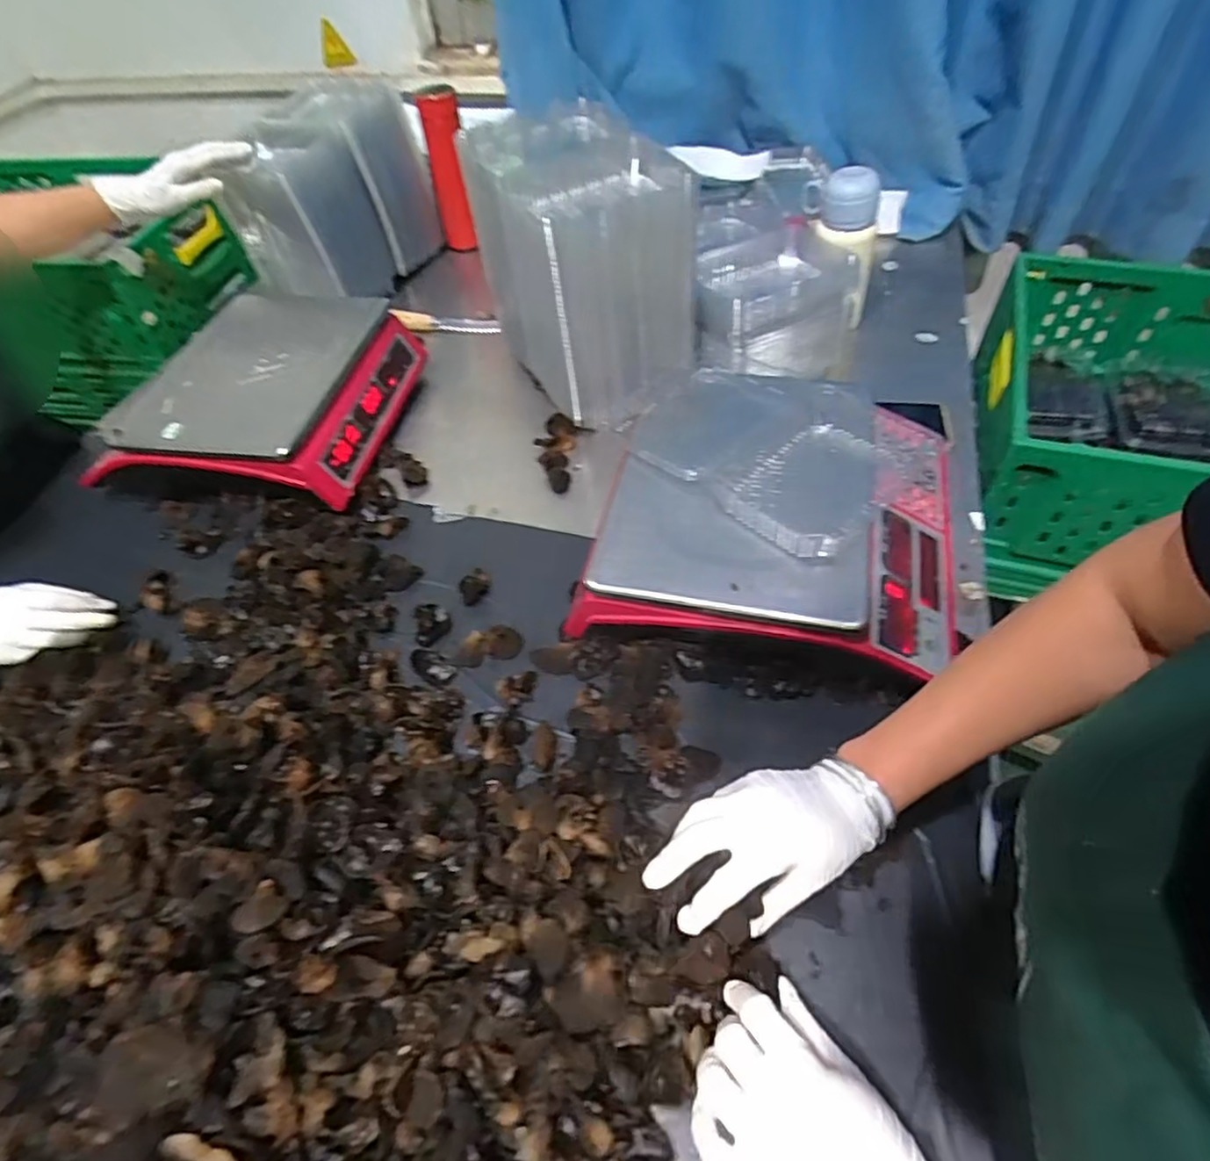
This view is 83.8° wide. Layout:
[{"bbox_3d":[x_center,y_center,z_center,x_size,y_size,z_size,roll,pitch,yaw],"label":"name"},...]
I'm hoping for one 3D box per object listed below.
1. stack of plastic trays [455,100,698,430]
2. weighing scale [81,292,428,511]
[{"bbox_3d":[-0.027,-0.375,0.818,0.181,0.254,0.286,-23,54,-12],"label":"stack of plastic trays"},{"bbox_3d":[-0.424,-0.248,0.858,0.325,0.101,0.363,3,53,7],"label":"weighing scale"}]

